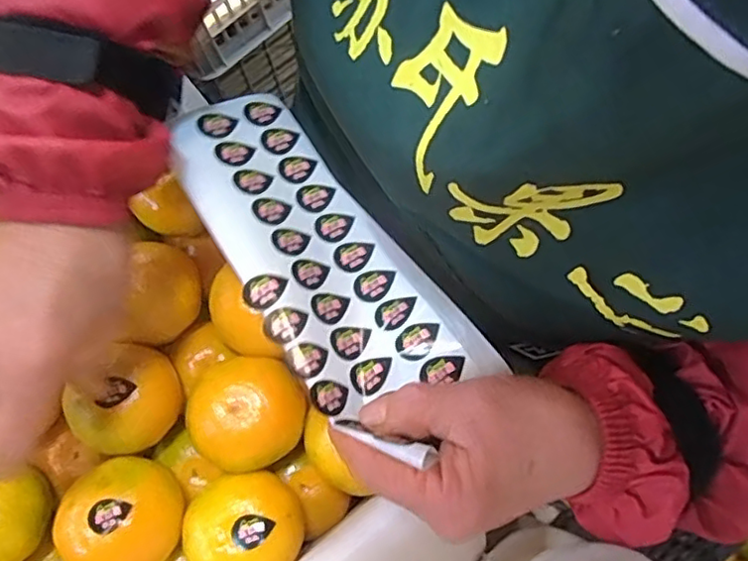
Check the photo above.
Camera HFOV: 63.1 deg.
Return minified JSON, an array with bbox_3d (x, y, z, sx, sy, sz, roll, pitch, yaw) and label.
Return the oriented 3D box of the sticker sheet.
[{"bbox_3d":[-0.030,-0.017,0.309,0.083,0.019,0.199,-25,70,-27],"label":"sticker sheet"}]

